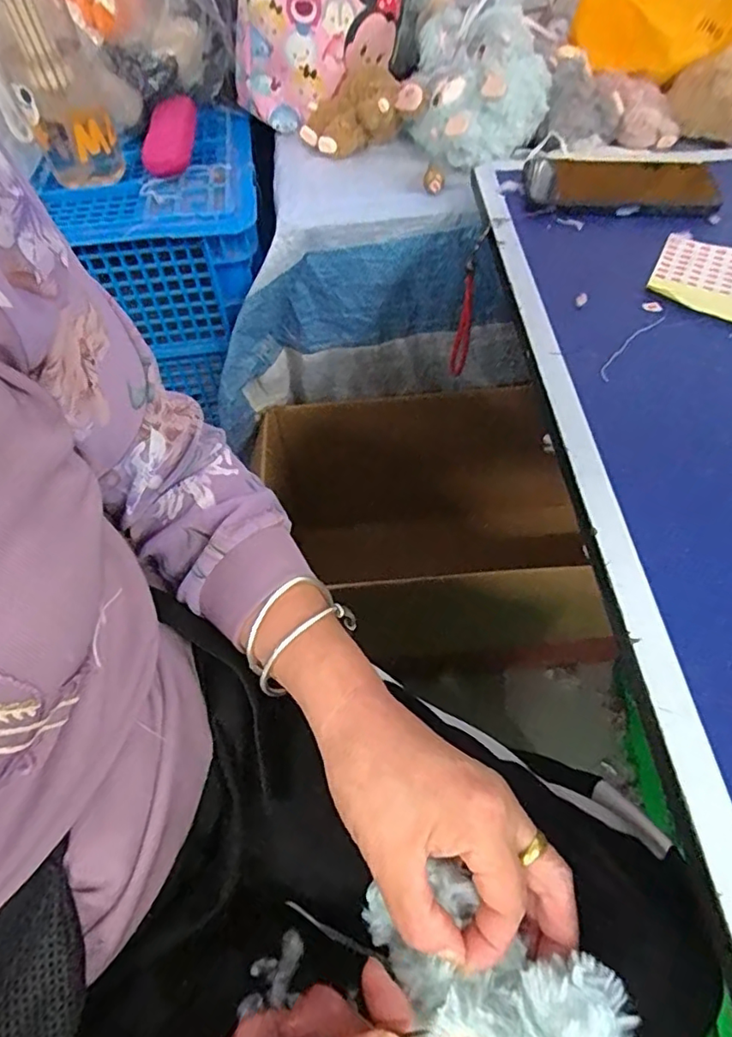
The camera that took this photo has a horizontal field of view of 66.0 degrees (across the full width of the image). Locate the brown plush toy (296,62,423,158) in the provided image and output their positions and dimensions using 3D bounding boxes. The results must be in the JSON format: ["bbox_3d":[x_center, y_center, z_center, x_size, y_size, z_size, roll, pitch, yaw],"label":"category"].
[{"bbox_3d":[-0.006,-0.454,0.628,0.133,0.050,0.086,-12,56,-5],"label":"brown plush toy"}]

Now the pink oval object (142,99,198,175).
[{"bbox_3d":[-0.215,-0.422,0.621,0.048,0.020,0.105,9,78,9],"label":"pink oval object"}]

